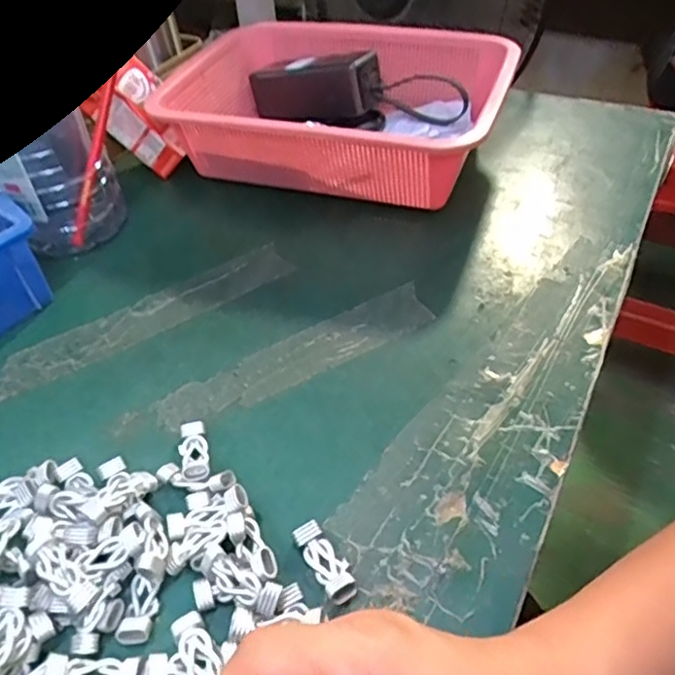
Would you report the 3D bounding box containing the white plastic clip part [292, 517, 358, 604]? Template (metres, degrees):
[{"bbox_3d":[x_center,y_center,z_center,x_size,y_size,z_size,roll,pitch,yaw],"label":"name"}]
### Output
[{"bbox_3d":[-0.006,0.113,0.309,0.017,0.009,0.044,-26,48,-19],"label":"white plastic clip part"}]

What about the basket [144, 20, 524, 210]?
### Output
[{"bbox_3d":[0.006,-0.214,0.583,0.296,0.091,0.213,14,48,18],"label":"basket"}]

